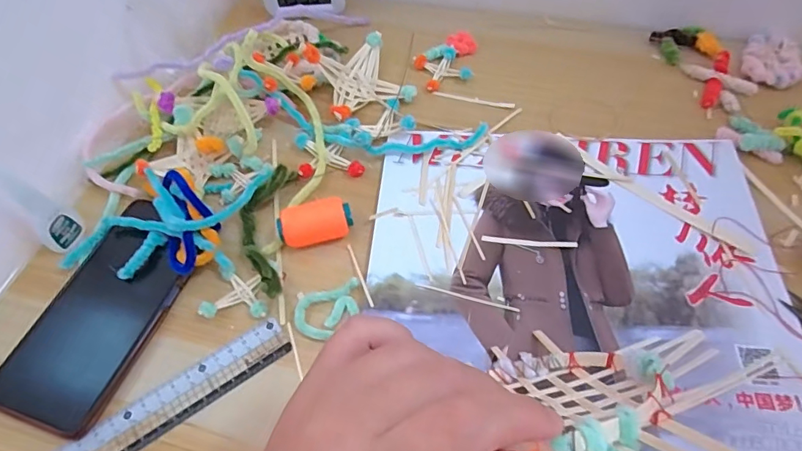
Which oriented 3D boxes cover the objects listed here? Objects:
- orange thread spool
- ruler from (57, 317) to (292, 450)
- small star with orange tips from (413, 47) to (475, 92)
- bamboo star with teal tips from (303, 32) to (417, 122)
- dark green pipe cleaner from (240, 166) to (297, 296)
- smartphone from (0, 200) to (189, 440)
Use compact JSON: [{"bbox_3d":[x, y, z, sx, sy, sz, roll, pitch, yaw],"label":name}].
[{"bbox_3d":[-0.063,0.000,0.353,0.053,0.030,0.024,-14,57,-6],"label":"orange thread spool"},{"bbox_3d":[-0.145,0.111,0.299,0.156,0.006,0.029,-32,61,-17],"label":"ruler"},{"bbox_3d":[0.039,-0.153,0.462,0.047,0.011,0.044,-23,59,-11],"label":"small star with orange tips"},{"bbox_3d":[-0.040,-0.143,0.436,0.081,0.041,0.081,-24,59,-12],"label":"bamboo star with teal tips"},{"bbox_3d":[-0.104,0.003,0.354,0.038,0.026,0.115,-3,57,1],"label":"dark green pipe cleaner"},{"bbox_3d":[-0.204,0.056,0.332,0.076,0.015,0.160,14,59,12],"label":"smartphone"}]

